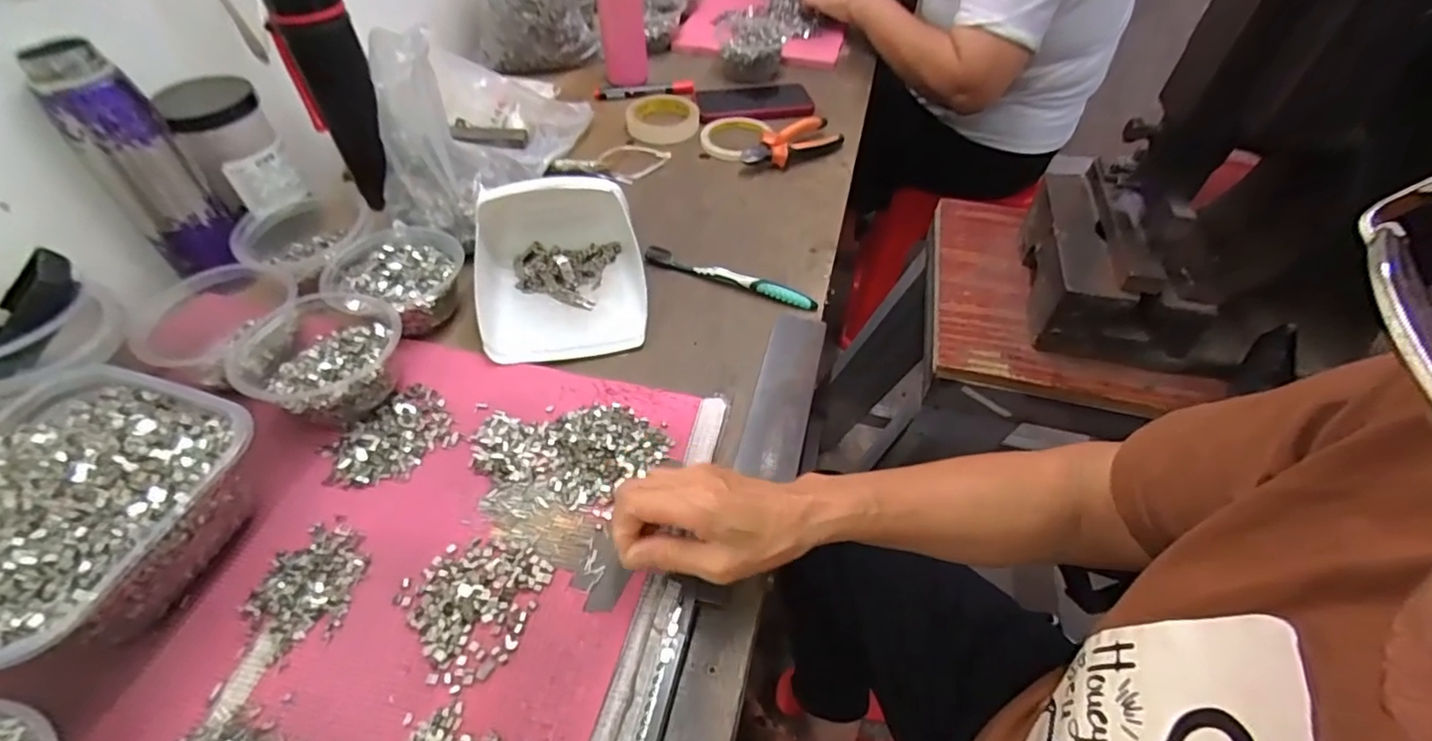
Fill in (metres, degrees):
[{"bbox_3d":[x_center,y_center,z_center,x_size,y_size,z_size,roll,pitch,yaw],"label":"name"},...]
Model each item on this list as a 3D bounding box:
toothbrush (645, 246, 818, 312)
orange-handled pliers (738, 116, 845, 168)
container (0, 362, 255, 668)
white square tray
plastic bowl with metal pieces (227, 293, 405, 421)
[{"bbox_3d":[0.014,-0.095,0.610,0.183,0.016,0.015,19,51,13],"label":"toothbrush"},{"bbox_3d":[0.095,-0.297,0.782,0.148,0.034,0.065,-27,56,-23],"label":"orange-handled pliers"},{"bbox_3d":[-0.411,0.091,0.387,0.183,0.082,0.170,14,50,9],"label":"container"},{"bbox_3d":[-0.150,-0.104,0.565,0.157,0.085,0.175,-7,50,-8],"label":"white square tray"},{"bbox_3d":[-0.320,-0.012,0.489,0.127,0.060,0.116,34,56,24],"label":"plastic bowl with metal pieces"}]

